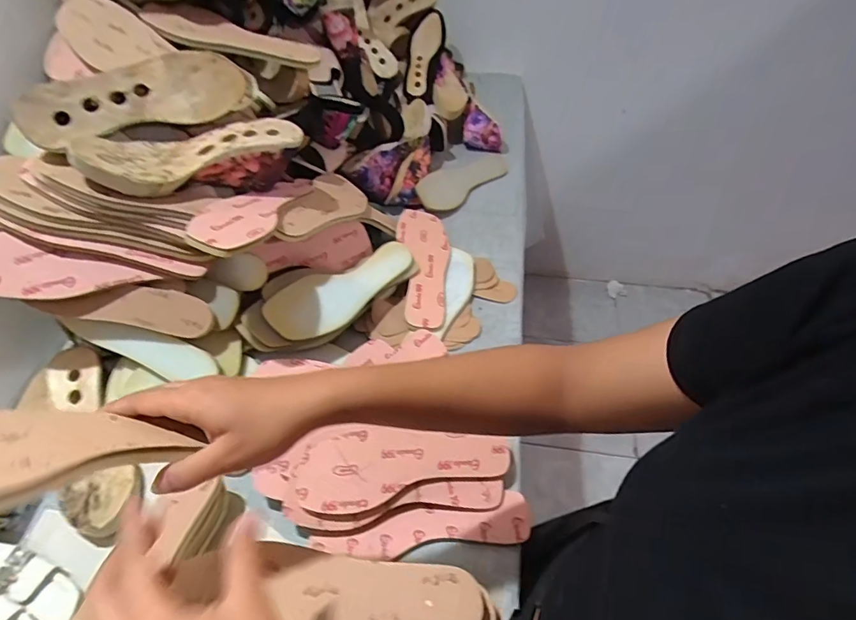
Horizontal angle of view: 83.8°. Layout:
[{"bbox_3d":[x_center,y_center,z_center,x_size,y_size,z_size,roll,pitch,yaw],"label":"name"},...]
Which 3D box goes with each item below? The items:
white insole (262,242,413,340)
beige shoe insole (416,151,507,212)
[{"bbox_3d":[-0.114,-0.028,0.686,0.237,0.014,0.085,-26,85,-33],"label":"white insole"},{"bbox_3d":[0.072,-0.264,0.953,0.083,0.021,0.247,42,52,13],"label":"beige shoe insole"}]

